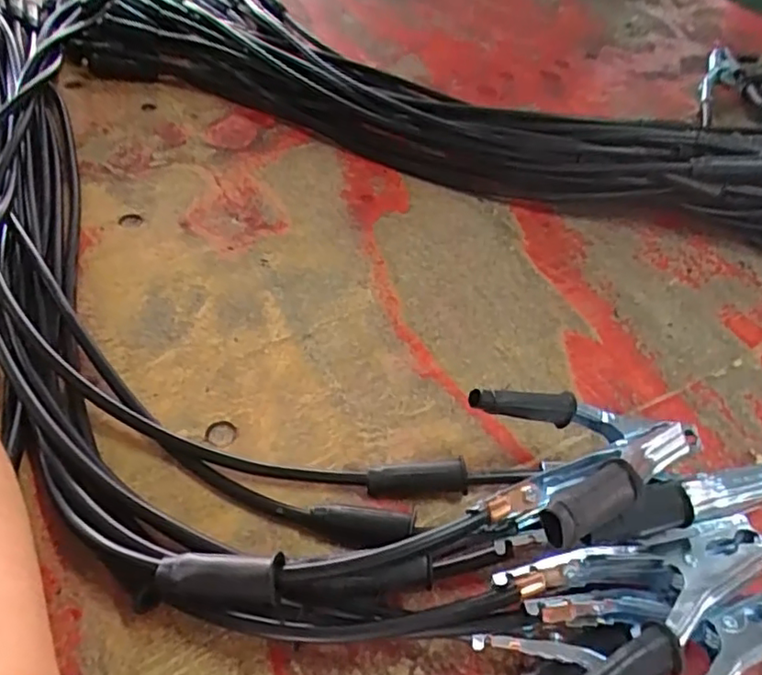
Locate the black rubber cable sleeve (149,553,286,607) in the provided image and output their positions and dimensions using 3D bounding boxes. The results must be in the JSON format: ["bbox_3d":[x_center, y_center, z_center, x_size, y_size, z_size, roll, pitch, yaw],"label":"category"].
[{"bbox_3d":[-0.082,0.119,0.299,0.065,0.017,0.022,-4,48,10],"label":"black rubber cable sleeve"}]

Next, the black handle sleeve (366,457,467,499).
[{"bbox_3d":[0.022,0.088,0.381,0.061,0.017,0.020,1,49,-4],"label":"black handle sleeve"}]

